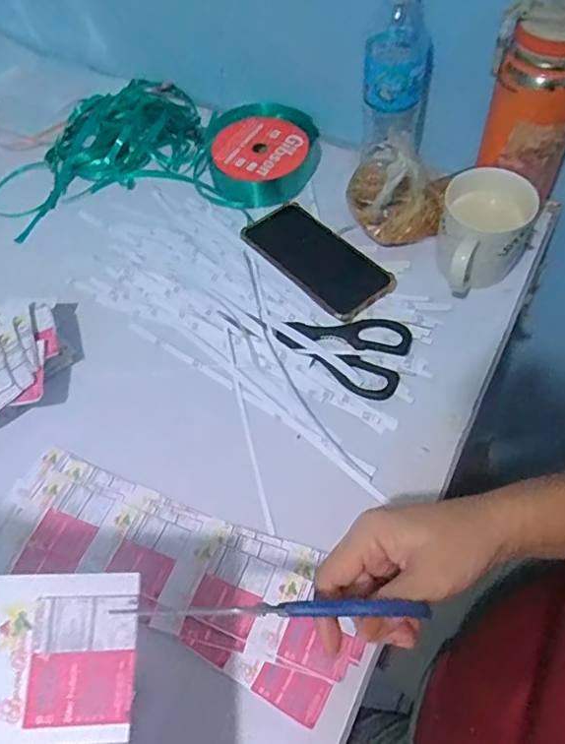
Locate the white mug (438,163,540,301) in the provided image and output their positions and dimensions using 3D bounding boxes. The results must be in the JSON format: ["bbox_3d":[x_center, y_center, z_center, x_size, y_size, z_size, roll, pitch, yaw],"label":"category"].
[{"bbox_3d":[0.190,-0.128,0.539,0.081,0.091,0.090,19,62,14],"label":"white mug"}]

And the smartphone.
[{"bbox_3d":[0.033,-0.123,0.591,0.082,0.008,0.170,-38,64,-18],"label":"smartphone"}]

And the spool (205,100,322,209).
[{"bbox_3d":[-0.021,-0.263,0.662,0.132,0.049,0.122,-2,59,3],"label":"spool"}]

